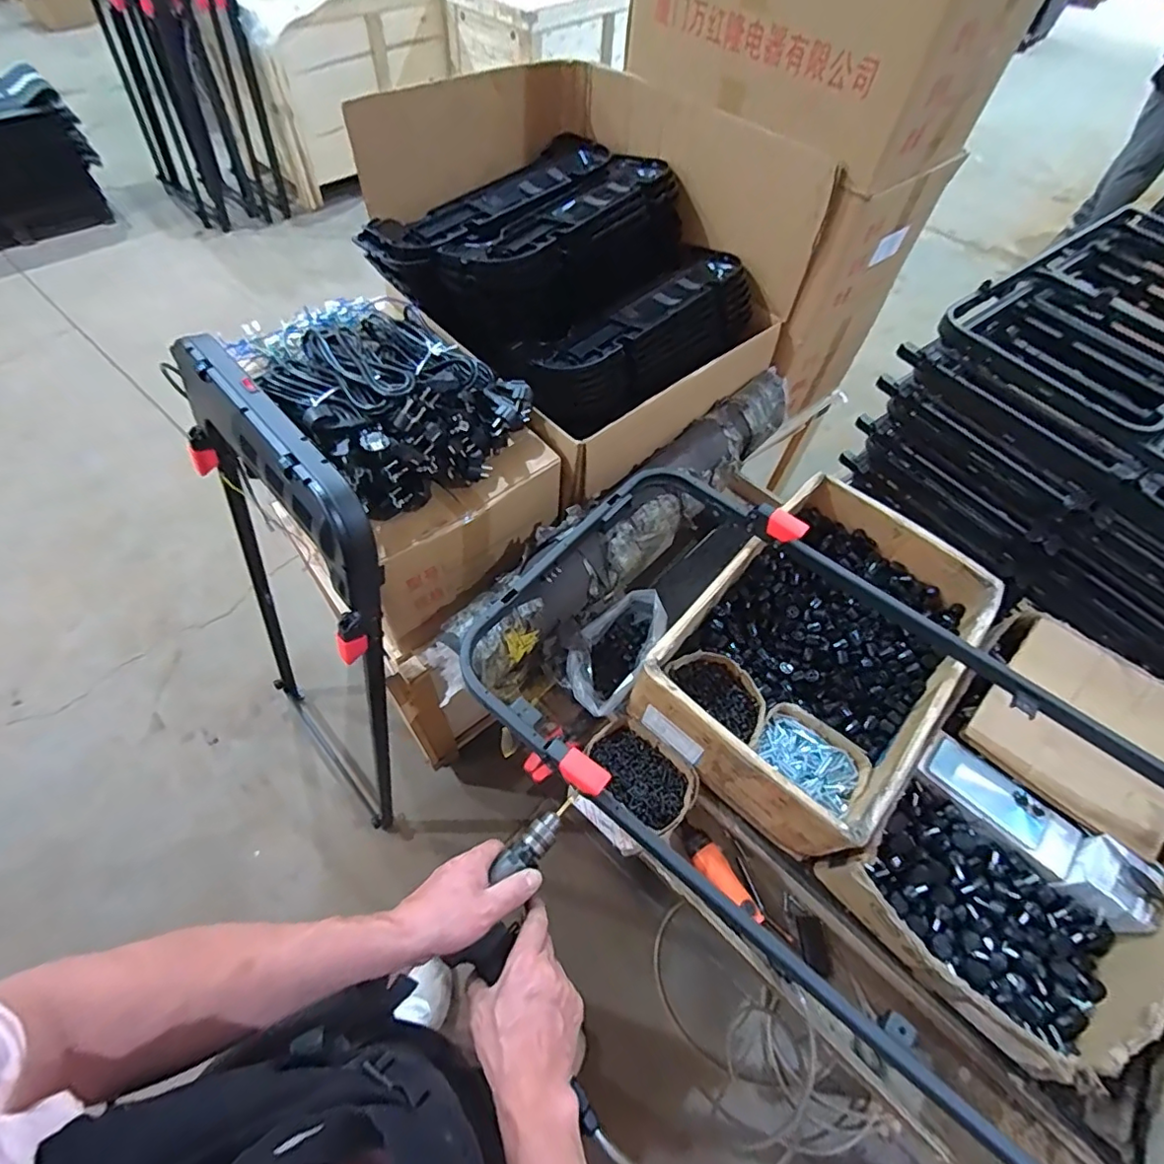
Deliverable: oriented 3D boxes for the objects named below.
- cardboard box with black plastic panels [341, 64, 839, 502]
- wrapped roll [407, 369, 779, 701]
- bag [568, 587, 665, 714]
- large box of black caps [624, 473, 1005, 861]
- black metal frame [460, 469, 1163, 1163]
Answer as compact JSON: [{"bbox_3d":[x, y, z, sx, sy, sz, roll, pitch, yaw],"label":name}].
[{"bbox_3d":[-0.010,-0.570,1.000,0.627,0.336,0.540,38,63,19],"label":"cardboard box with black plastic panels"},{"bbox_3d":[0.101,-0.115,0.966,0.858,0.159,0.132,-39,68,-24],"label":"wrapped roll"},{"bbox_3d":[0.055,0.111,0.912,0.101,0.109,0.205,30,61,15],"label":"bag"},{"bbox_3d":[0.377,0.098,0.885,0.361,0.136,0.534,38,63,19],"label":"large box of black caps"},{"bbox_3d":[0.452,0.231,0.641,1.171,0.216,0.587,36,62,18],"label":"black metal frame"}]

